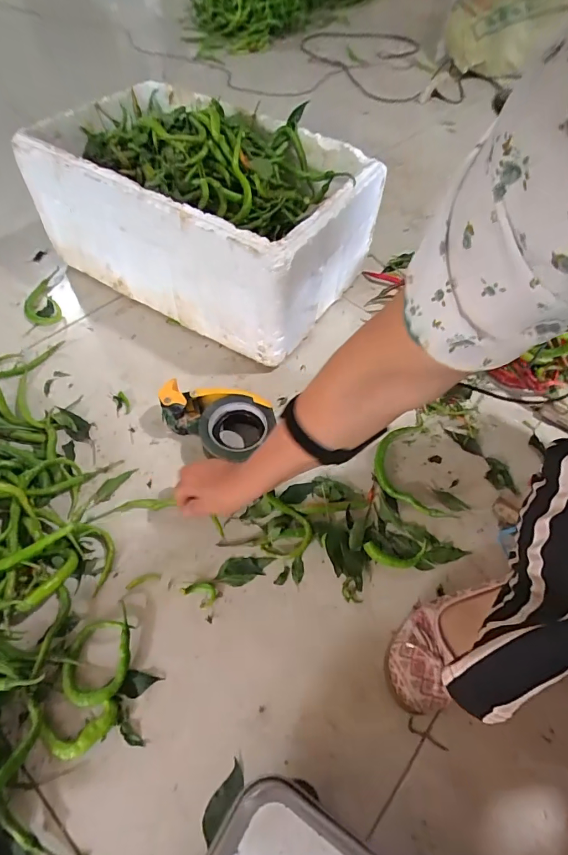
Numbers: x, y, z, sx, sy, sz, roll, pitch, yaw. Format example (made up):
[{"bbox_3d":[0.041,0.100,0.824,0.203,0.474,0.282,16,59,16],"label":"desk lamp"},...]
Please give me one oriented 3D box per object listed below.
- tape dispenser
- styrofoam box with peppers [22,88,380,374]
[{"bbox_3d":[-0.101,-0.005,0.639,0.170,0.065,0.110,20,56,9],"label":"tape dispenser"},{"bbox_3d":[-0.142,-0.388,0.790,0.536,0.270,0.344,31,60,9],"label":"styrofoam box with peppers"}]

